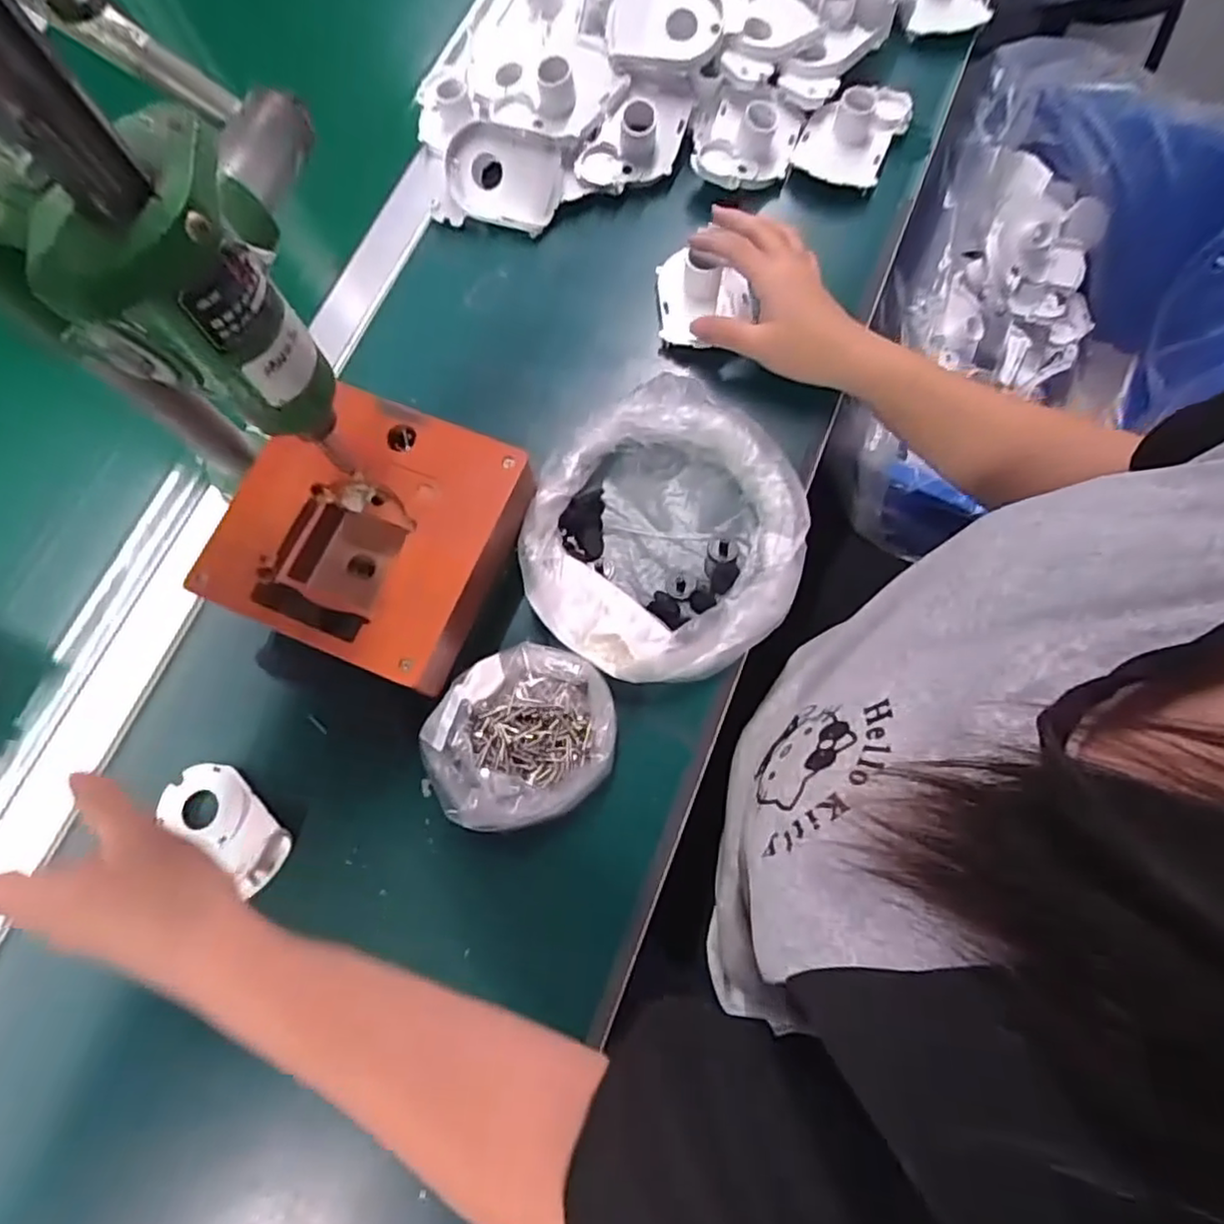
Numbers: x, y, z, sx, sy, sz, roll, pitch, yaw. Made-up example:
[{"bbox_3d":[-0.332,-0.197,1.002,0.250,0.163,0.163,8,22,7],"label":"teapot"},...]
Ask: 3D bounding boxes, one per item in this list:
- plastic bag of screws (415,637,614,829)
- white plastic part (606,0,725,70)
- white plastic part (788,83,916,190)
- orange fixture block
[{"bbox_3d":[-0.055,0.074,0.397,0.113,0.033,0.098,-21,75,-4],"label":"plastic bag of screws"},{"bbox_3d":[0.039,-0.437,0.490,0.083,0.016,0.063,6,99,2],"label":"white plastic part"},{"bbox_3d":[0.187,-0.374,0.510,0.070,0.036,0.094,27,77,9],"label":"white plastic part"},{"bbox_3d":[-0.140,-0.045,0.403,0.162,0.060,0.150,21,76,8],"label":"orange fixture block"}]

